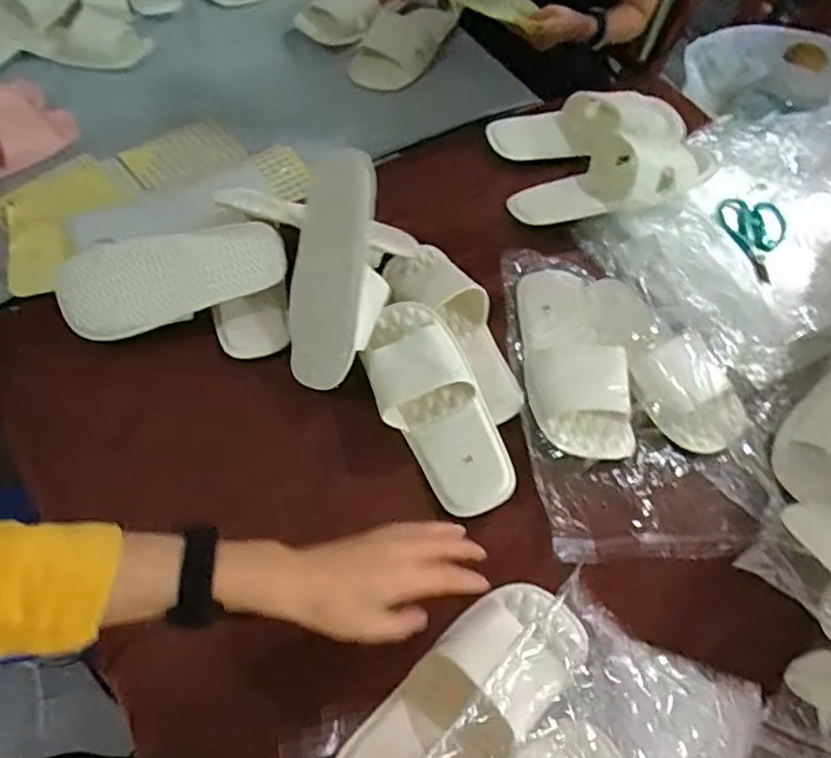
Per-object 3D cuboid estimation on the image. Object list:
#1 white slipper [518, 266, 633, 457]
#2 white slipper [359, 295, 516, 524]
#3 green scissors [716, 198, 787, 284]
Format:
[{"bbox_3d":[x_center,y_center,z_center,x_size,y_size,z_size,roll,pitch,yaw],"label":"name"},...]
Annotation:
[{"bbox_3d":[0.164,-0.030,0.667,0.100,0.046,0.236,-5,60,-8],"label":"white slipper"},{"bbox_3d":[0.017,0.025,0.621,0.095,0.065,0.224,-23,76,-17],"label":"white slipper"},{"bbox_3d":[0.449,-0.176,0.802,0.094,0.019,0.144,-5,60,-8],"label":"green scissors"}]

